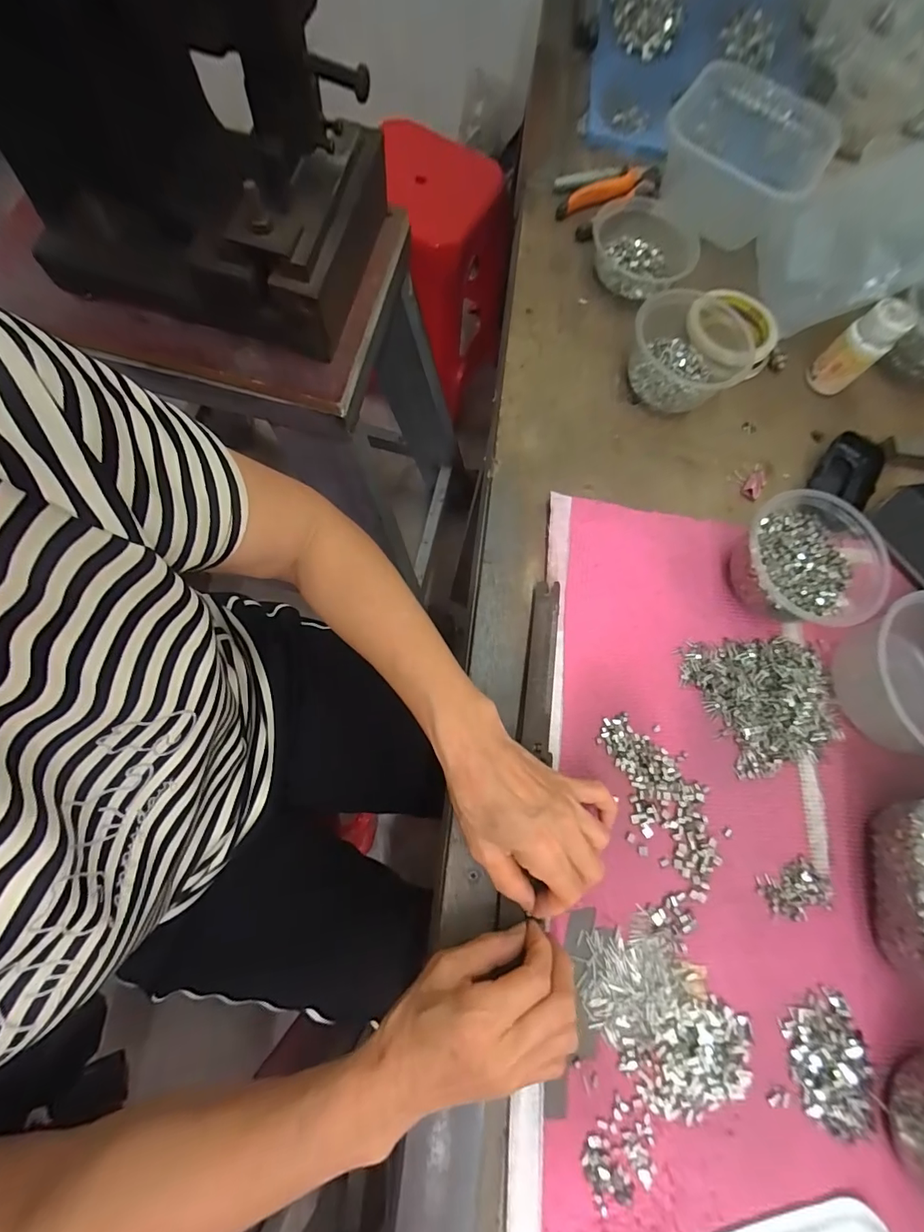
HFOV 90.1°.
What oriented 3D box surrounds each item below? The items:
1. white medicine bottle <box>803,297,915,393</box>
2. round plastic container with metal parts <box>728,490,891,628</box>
[{"bbox_3d":[0.409,-0.275,0.481,0.041,0.085,0.044,1,74,-2],"label":"white medicine bottle"},{"bbox_3d":[0.298,-0.049,0.403,0.124,0.064,0.114,2,74,-6],"label":"round plastic container with metal parts"}]

